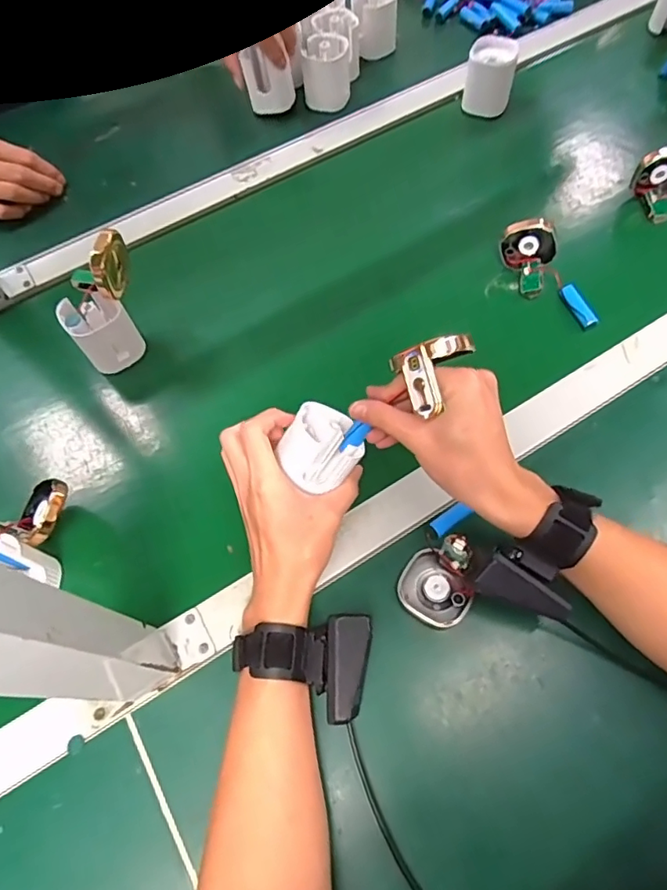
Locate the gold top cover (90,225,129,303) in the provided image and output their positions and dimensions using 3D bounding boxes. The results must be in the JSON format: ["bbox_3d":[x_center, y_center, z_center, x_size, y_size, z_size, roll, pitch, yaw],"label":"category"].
[{"bbox_3d":[-0.196,-0.158,0.475,0.013,0.050,0.051,5,61,1],"label":"gold top cover"}]

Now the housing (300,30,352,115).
[{"bbox_3d":[-0.008,-0.478,0.683,0.059,0.057,0.059,-1,64,3],"label":"housing"}]

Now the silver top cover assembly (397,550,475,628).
[{"bbox_3d":[0.077,0.112,0.411,0.045,0.013,0.054,-39,68,-15],"label":"silver top cover assembly"}]

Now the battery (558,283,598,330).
[{"bbox_3d":[0.242,-0.139,0.532,0.012,0.012,0.054,-17,64,-5],"label":"battery"}]

